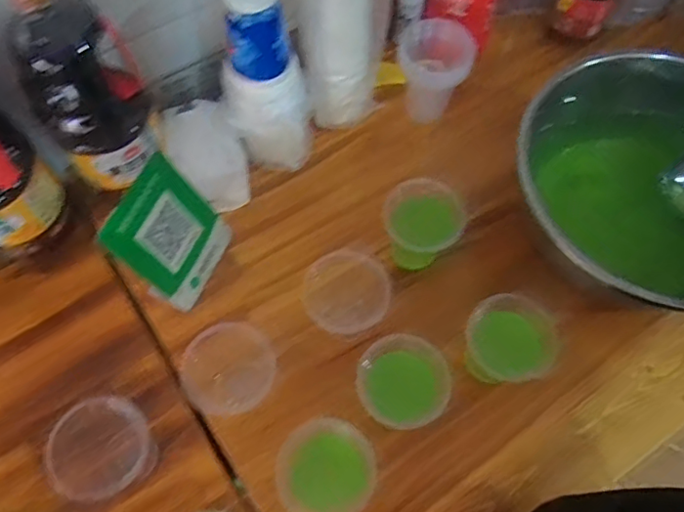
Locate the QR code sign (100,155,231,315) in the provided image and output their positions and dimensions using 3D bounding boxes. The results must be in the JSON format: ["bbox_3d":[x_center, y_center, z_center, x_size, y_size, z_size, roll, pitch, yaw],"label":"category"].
[{"bbox_3d":[-0.180,-0.022,0.609,0.067,0.131,0.112,24,67,9],"label":"QR code sign"}]

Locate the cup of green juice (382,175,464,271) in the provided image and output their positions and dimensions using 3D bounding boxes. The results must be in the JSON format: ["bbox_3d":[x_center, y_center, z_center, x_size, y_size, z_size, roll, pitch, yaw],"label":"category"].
[{"bbox_3d":[0.088,-0.035,0.636,0.081,0.086,0.088,1,65,-1],"label":"cup of green juice"}]

